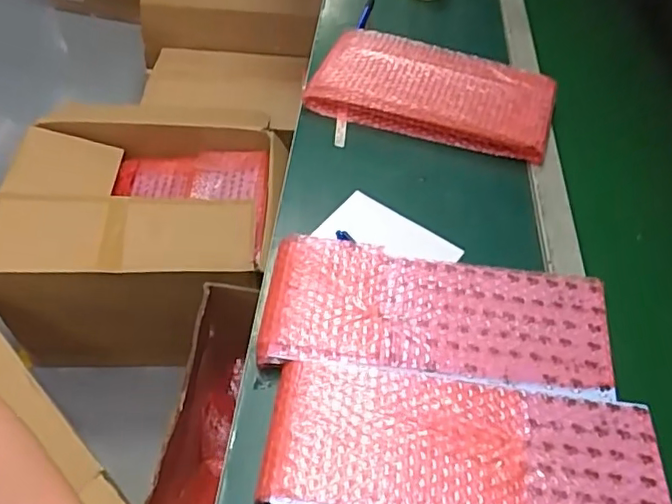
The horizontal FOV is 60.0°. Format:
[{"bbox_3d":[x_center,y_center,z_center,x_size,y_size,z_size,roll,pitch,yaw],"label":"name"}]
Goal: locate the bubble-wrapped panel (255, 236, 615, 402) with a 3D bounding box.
[{"bbox_3d":[0.095,0.059,0.550,0.319,0.028,0.123,8,50,2],"label":"bubble-wrapped panel"}]

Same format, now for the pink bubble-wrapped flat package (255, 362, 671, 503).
[{"bbox_3d":[0.106,0.162,0.478,0.318,0.022,0.123,8,50,1],"label":"pink bubble-wrapped flat package"}]

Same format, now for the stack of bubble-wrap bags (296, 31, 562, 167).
[{"bbox_3d":[0.136,-0.222,0.803,0.317,0.038,0.169,16,51,8],"label":"stack of bubble-wrap bags"}]

